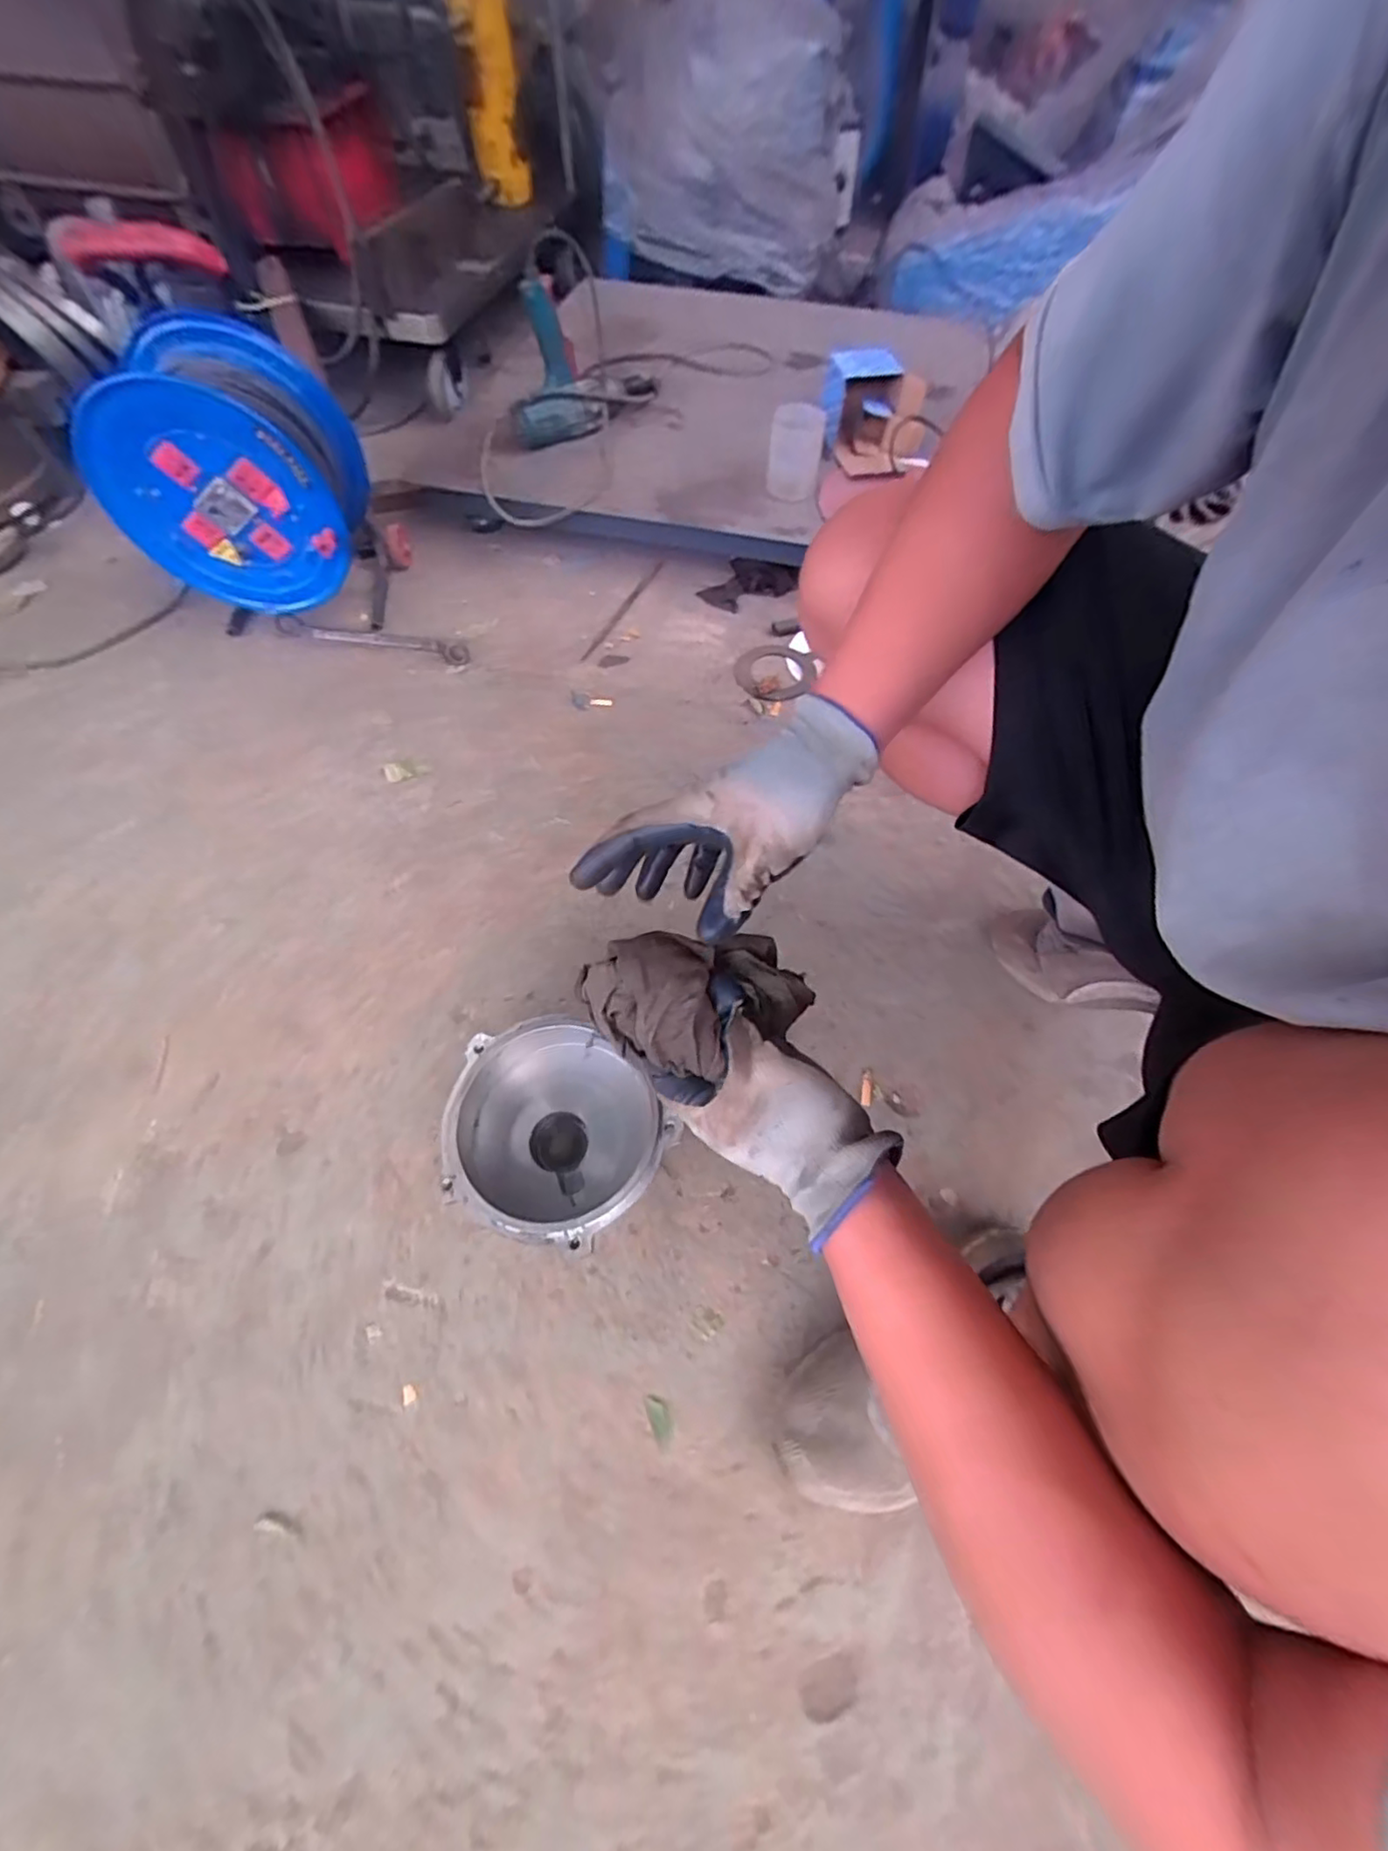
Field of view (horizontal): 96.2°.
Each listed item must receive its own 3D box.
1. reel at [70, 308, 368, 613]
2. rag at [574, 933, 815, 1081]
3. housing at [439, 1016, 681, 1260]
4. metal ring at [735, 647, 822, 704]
[{"bbox_3d":[-0.694,-0.686,0.944,0.320,0.281,0.272,-3,61,-3],"label":"reel"},{"bbox_3d":[0.004,0.045,0.391,0.144,0.064,0.078,-11,61,-6],"label":"rag"},{"bbox_3d":[-0.123,0.203,0.604,0.188,0.122,0.188,0,60,0],"label":"housing"},{"bbox_3d":[0.132,-0.418,1.024,0.128,0.008,0.139,0,60,0],"label":"metal ring"}]

